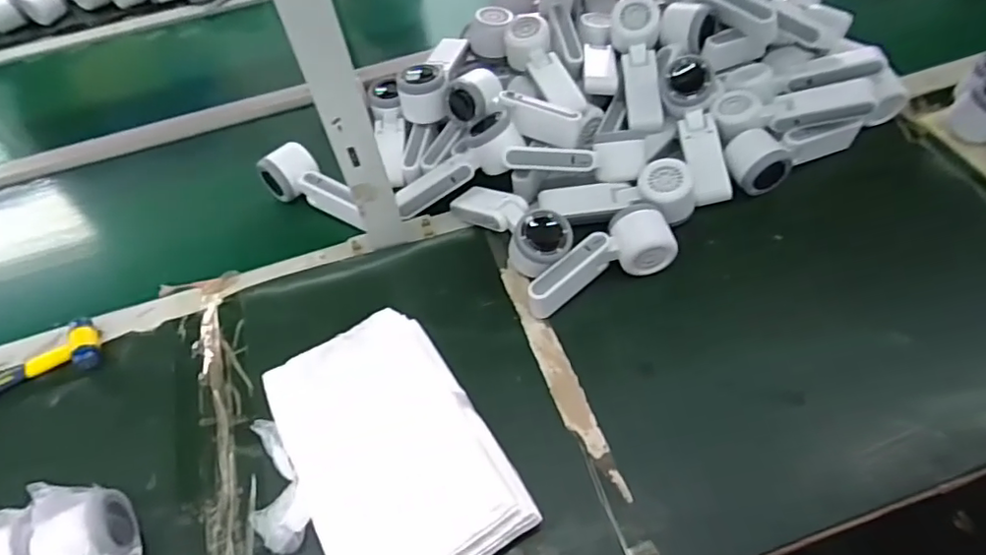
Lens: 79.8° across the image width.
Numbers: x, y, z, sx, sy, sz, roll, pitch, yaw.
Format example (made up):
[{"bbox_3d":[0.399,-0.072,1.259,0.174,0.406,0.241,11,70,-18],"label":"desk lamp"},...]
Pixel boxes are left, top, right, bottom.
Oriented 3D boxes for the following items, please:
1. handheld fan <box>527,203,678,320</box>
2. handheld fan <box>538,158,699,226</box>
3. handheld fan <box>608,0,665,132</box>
[{"bbox_3d":[0.104,-0.019,0.603,0.156,0.054,0.064,-19,53,-8],"label":"handheld fan"},{"bbox_3d":[0.137,-0.080,0.654,0.167,0.055,0.073,-4,53,18],"label":"handheld fan"},{"bbox_3d":[0.179,-0.258,0.707,0.060,0.045,0.167,-5,82,0],"label":"handheld fan"}]

